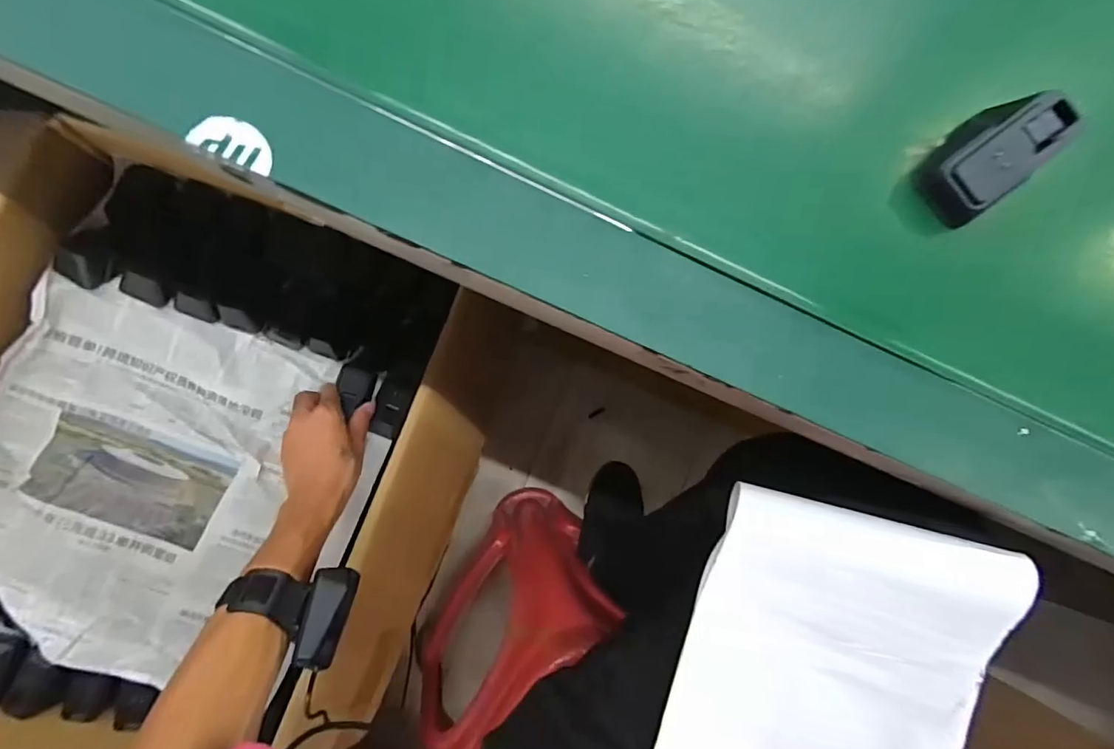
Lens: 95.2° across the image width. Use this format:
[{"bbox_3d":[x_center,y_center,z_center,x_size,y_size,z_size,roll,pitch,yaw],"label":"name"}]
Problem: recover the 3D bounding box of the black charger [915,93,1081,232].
[{"bbox_3d":[0.239,-0.119,0.278,0.059,0.041,0.041,-39,92,-7],"label":"black charger"}]

